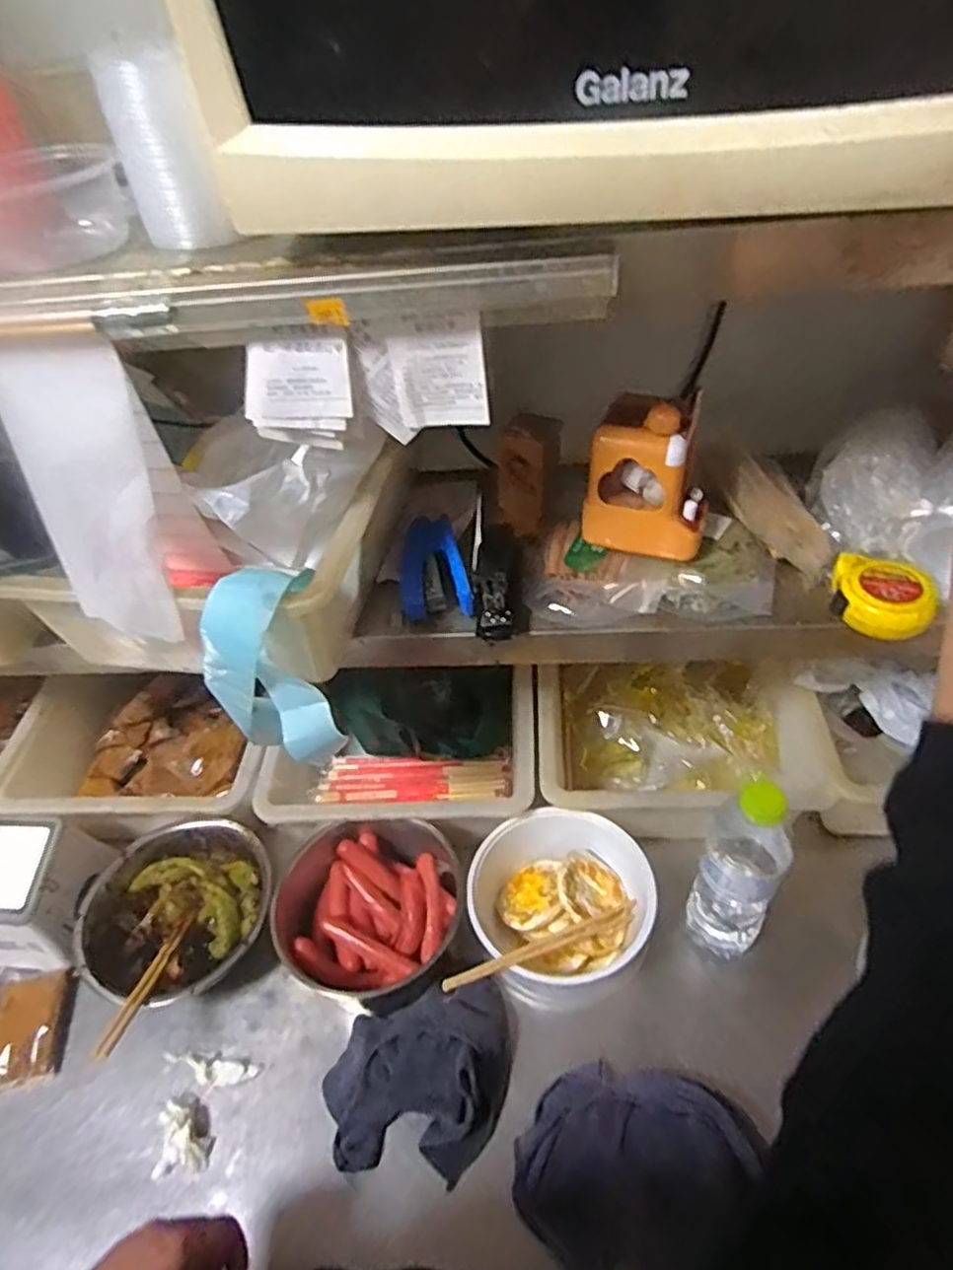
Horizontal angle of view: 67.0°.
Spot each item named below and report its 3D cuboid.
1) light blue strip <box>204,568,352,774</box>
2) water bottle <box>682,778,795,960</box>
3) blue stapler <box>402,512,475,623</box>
[{"bbox_3d":[-0.145,0.025,0.514,0.089,0.152,0.093,-26,47,-17],"label":"light blue strip"},{"bbox_3d":[0.223,0.203,0.613,0.065,0.225,0.051,18,50,24],"label":"water bottle"},{"bbox_3d":[-0.036,-0.059,0.626,0.056,0.027,0.115,-8,45,0],"label":"blue stapler"}]

